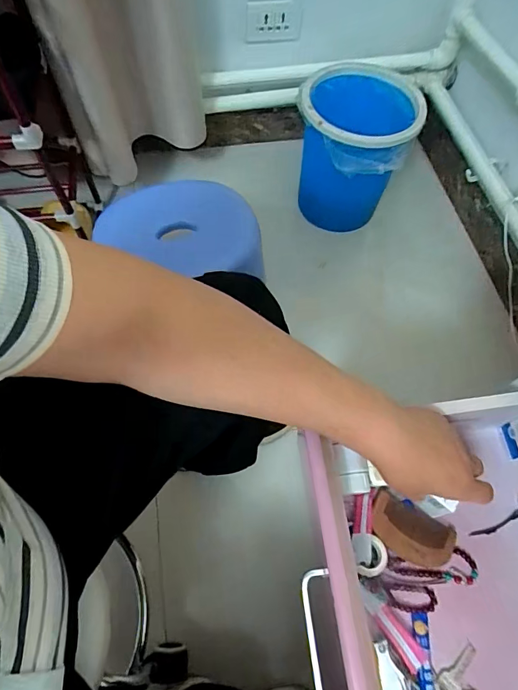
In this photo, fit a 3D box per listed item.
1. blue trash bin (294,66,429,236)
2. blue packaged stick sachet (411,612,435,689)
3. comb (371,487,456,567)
[{"bbox_3d":[0.200,-0.428,0.928,0.238,0.272,0.269,11,64,3],"label":"blue trash bin"},{"bbox_3d":[0.149,0.290,0.372,0.015,0.007,0.082,7,52,1],"label":"blue packaged stick sachet"},{"bbox_3d":[0.154,0.188,0.419,0.086,0.014,0.046,29,67,11],"label":"comb"}]

